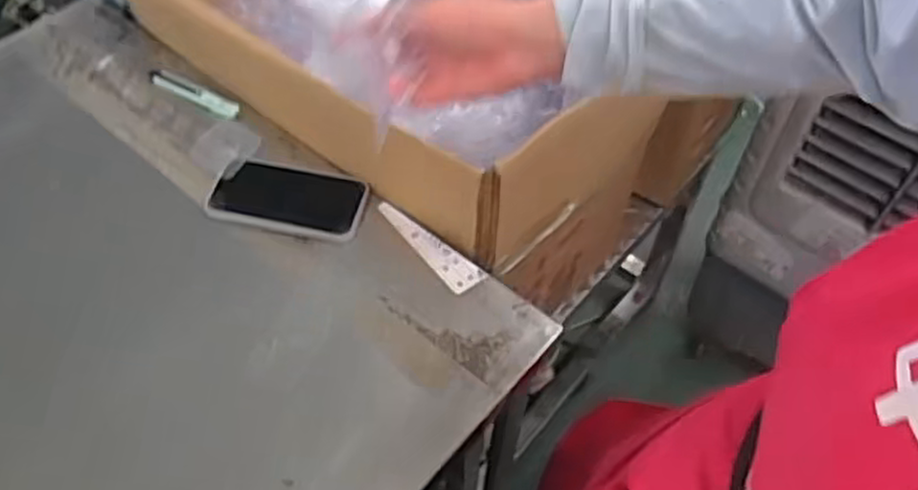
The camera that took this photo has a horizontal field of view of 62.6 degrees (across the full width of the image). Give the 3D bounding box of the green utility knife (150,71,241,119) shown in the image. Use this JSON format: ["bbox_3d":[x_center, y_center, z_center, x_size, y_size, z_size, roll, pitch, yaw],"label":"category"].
[{"bbox_3d":[-0.289,-0.164,0.814,0.124,0.015,0.014,25,59,17],"label":"green utility knife"}]

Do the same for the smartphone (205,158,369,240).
[{"bbox_3d":[-0.164,-0.049,0.730,0.146,0.010,0.079,10,55,7],"label":"smartphone"}]

